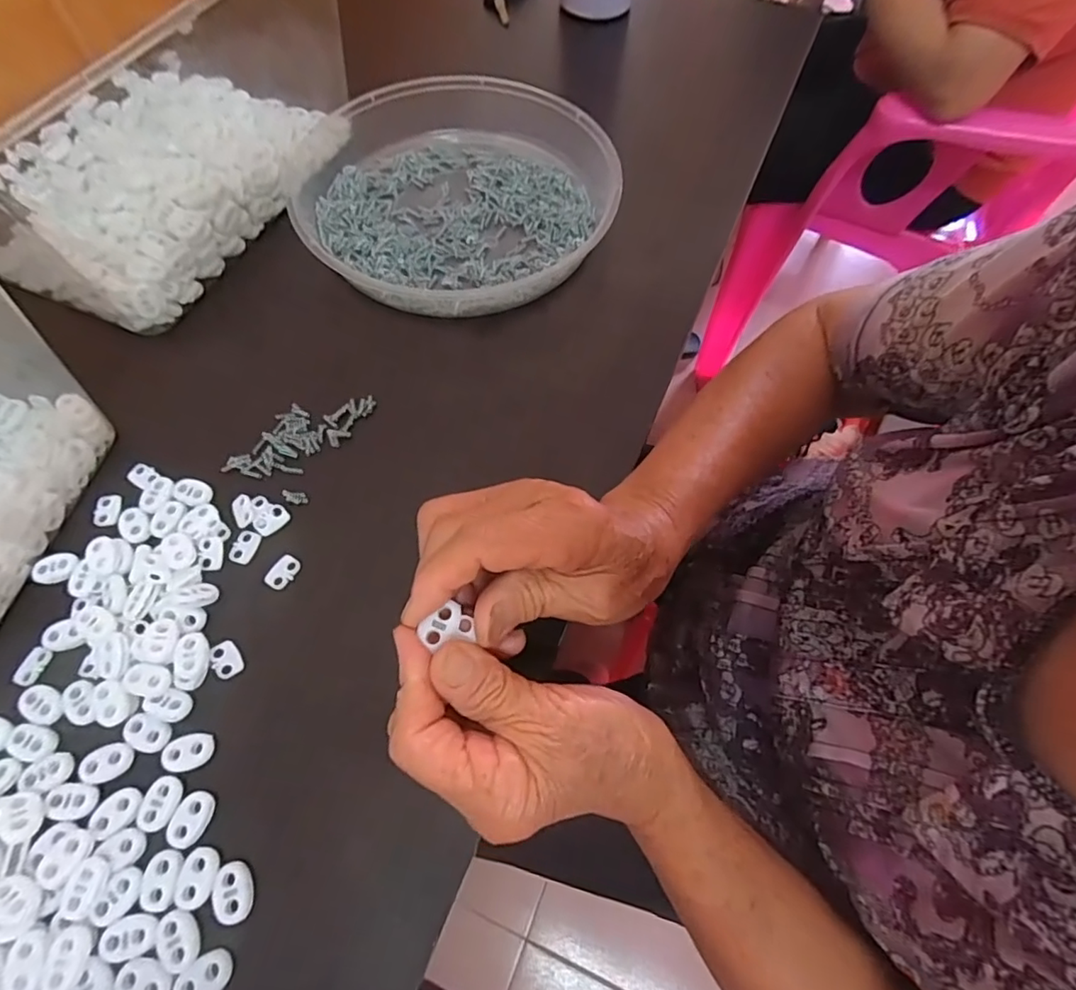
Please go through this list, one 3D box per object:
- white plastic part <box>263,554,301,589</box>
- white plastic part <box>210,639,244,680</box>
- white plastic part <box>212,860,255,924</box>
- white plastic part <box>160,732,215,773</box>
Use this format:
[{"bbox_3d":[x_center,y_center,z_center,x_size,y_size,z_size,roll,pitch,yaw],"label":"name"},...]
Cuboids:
[{"bbox_3d":[-0.141,0.042,0.310,0.013,0.004,0.019,35,68,15],"label":"white plastic part"},{"bbox_3d":[-0.159,0.084,0.287,0.013,0.005,0.019,-34,69,-16],"label":"white plastic part"},{"bbox_3d":[-0.131,0.170,0.241,0.015,0.004,0.023,-22,66,-11],"label":"white plastic part"},{"bbox_3d":[-0.166,0.121,0.266,0.023,0.004,0.015,-7,64,-5],"label":"white plastic part"}]

